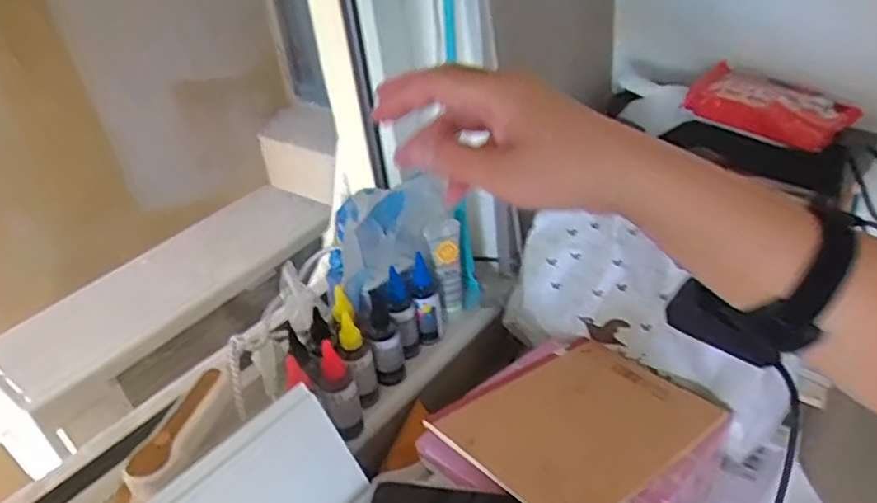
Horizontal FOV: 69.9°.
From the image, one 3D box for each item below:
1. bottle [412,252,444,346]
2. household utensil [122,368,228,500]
[{"bbox_3d":[-0.014,0.060,0.757,0.028,0.123,0.035,-4,34,5],"label":"bottle"},{"bbox_3d":[-0.238,0.162,0.577,0.035,0.025,0.124,4,35,16],"label":"household utensil"}]

